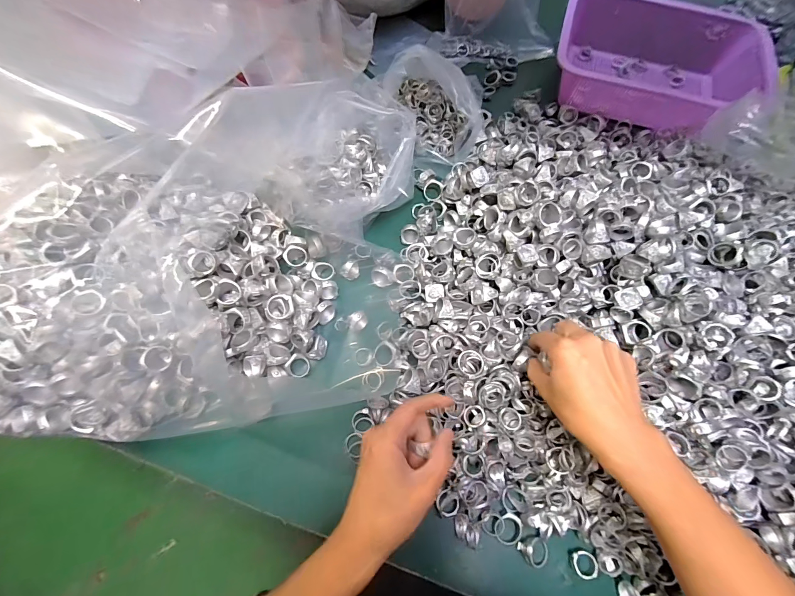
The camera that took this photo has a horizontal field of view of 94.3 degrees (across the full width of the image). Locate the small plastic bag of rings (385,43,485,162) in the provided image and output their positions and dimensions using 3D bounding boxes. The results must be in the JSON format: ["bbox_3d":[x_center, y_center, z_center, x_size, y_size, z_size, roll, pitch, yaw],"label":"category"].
[{"bbox_3d":[0.053,-0.262,0.491,0.133,0.116,0.092,29,69,9],"label":"small plastic bag of rings"}]

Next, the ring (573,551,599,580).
[{"bbox_3d":[0.171,0.242,0.335,0.021,0.008,0.022,-3,46,3],"label":"ring"}]

